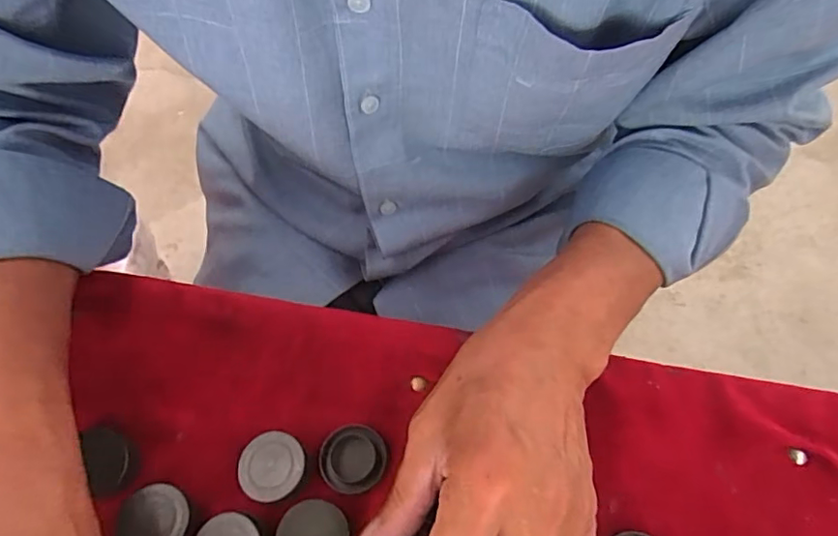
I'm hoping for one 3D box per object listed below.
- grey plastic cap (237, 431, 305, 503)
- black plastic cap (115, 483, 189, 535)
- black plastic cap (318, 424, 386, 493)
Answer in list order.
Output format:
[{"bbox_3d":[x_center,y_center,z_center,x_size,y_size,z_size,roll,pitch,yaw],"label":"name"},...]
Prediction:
[{"bbox_3d":[-0.072,0.099,0.271,0.031,0.017,0.031,0,62,0],"label":"grey plastic cap"},{"bbox_3d":[-0.124,0.119,0.259,0.030,0.014,0.032,0,62,0],"label":"black plastic cap"},{"bbox_3d":[-0.034,0.096,0.277,0.033,0.004,0.032,0,62,0],"label":"black plastic cap"}]

